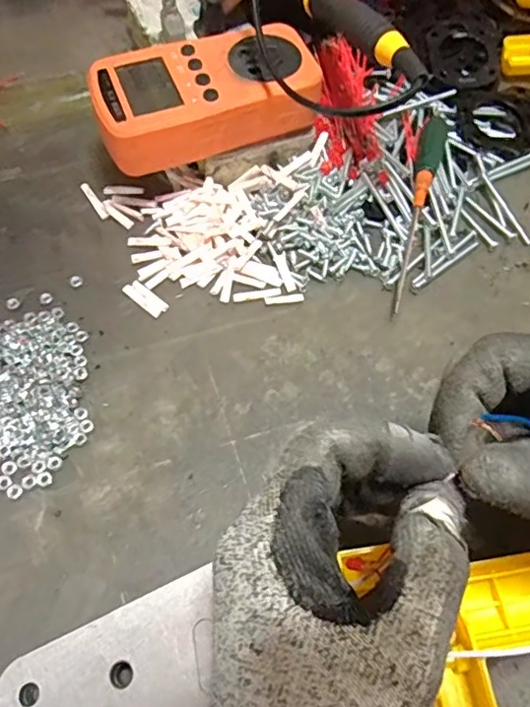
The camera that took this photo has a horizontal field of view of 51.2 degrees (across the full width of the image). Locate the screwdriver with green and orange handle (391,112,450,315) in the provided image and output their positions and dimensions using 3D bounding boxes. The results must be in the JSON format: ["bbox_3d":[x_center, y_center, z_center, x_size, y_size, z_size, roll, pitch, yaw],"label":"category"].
[{"bbox_3d":[0.095,-0.097,0.346,0.015,0.018,0.161,18,63,8],"label":"screwdriver with green and orange handle"}]

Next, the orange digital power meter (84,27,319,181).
[{"bbox_3d":[-0.035,-0.151,0.323,0.126,0.039,0.067,-20,65,-12],"label":"orange digital power meter"}]

